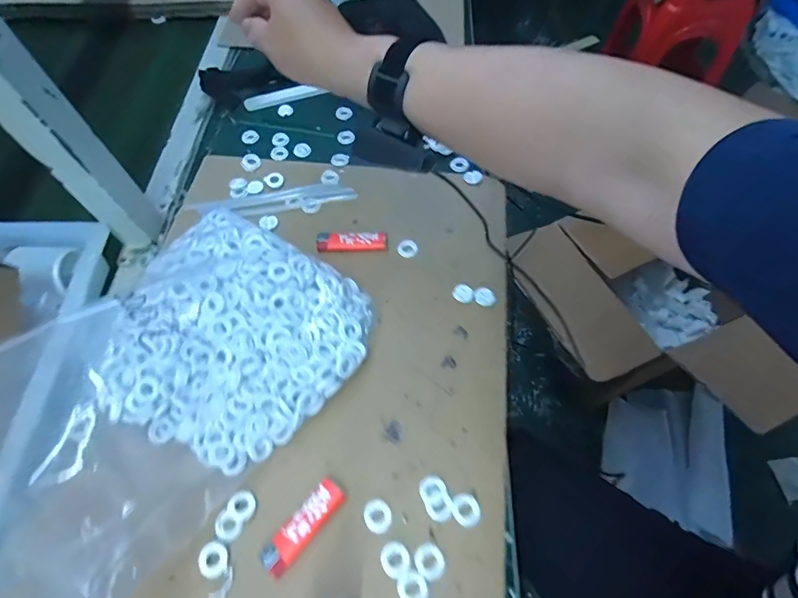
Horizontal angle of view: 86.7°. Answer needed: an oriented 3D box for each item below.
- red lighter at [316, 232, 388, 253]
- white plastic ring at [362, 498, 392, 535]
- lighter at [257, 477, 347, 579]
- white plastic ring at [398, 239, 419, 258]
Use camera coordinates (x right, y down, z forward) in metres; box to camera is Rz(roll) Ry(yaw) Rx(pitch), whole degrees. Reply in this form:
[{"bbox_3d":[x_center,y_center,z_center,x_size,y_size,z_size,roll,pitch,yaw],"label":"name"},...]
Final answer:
[{"bbox_3d":[-0.056,-0.067,0.501,0.082,0.009,0.025,-2,61,0],"label":"red lighter"},{"bbox_3d":[-0.019,0.187,0.365,0.026,0.004,0.023,36,68,19],"label":"white plastic ring"},{"bbox_3d":[-0.080,0.192,0.359,0.026,0.008,0.080,37,68,19],"label":"lighter"},{"bbox_3d":[0.011,-0.059,0.499,0.023,0.004,0.023,-1,61,1],"label":"white plastic ring"}]

